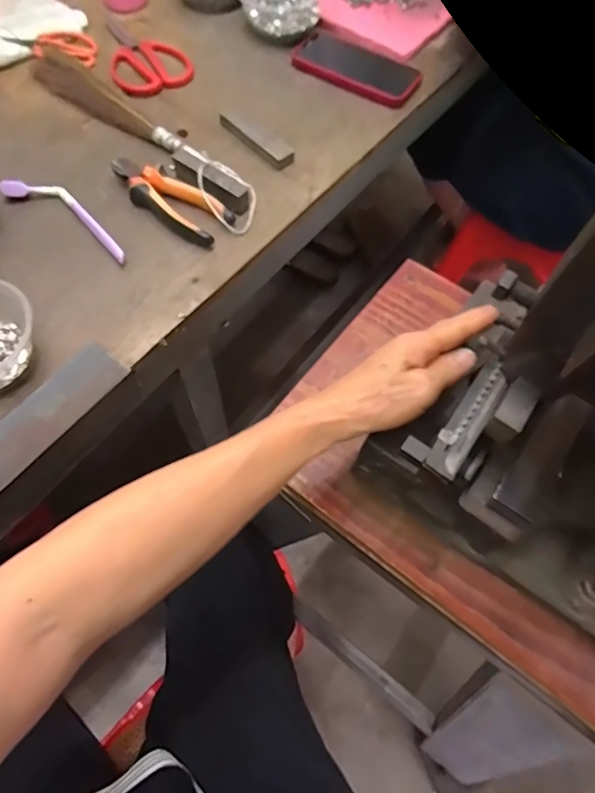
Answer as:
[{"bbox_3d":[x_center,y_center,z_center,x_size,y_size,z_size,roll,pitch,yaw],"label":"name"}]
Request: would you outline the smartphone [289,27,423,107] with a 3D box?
[{"bbox_3d":[0.081,-0.448,0.653,0.172,0.012,0.094,35,67,15],"label":"smartphone"}]

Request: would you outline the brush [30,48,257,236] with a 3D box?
[{"bbox_3d":[-0.189,-0.321,0.570,0.387,0.041,0.055,40,69,17],"label":"brush"}]

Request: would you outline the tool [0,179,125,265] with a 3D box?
[{"bbox_3d":[-0.238,-0.194,0.513,0.160,0.023,0.040,29,66,13],"label":"tool"}]

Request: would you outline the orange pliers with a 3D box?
[{"bbox_3d":[-0.138,-0.218,0.528,0.140,0.030,0.056,32,67,14],"label":"orange pliers"}]

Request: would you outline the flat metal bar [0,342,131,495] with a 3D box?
[{"bbox_3d":[-0.247,0.050,0.400,0.051,0.007,0.246,37,68,14],"label":"flat metal bar"}]

